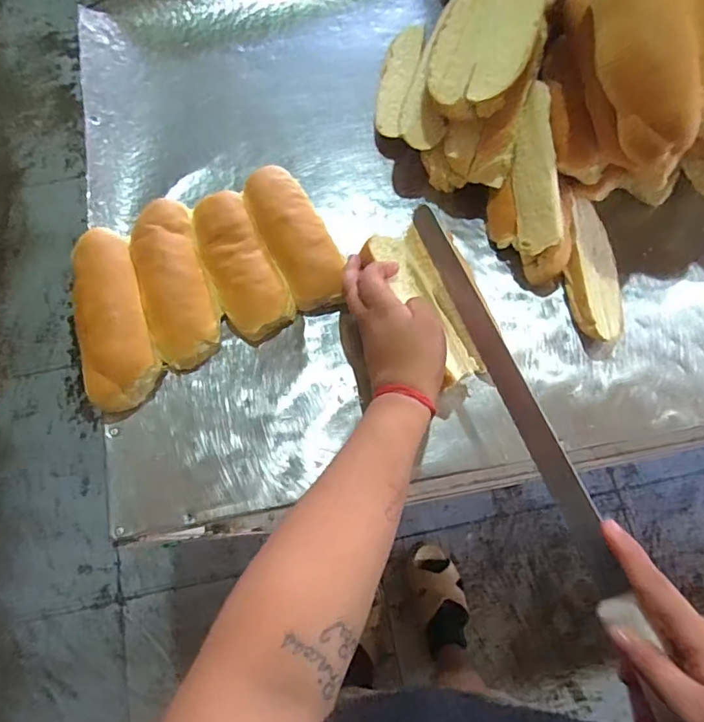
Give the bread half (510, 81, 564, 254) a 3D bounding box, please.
[{"bbox_3d":[0.162,-0.170,0.452,0.033,0.038,0.145,-1,72,1],"label":"bread half"}]

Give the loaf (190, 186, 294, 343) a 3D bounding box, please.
[{"bbox_3d":[-0.103,-0.089,0.468,0.058,0.041,0.143,-26,73,-7],"label":"loaf"}]

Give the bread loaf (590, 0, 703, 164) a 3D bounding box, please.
[{"bbox_3d":[0.215,-0.226,0.377,0.055,0.036,0.147,-12,92,-2],"label":"bread loaf"}]

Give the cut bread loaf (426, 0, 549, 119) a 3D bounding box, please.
[{"bbox_3d":[0.121,-0.279,0.446,0.084,0.032,0.145,16,81,27],"label":"cut bread loaf"}]

